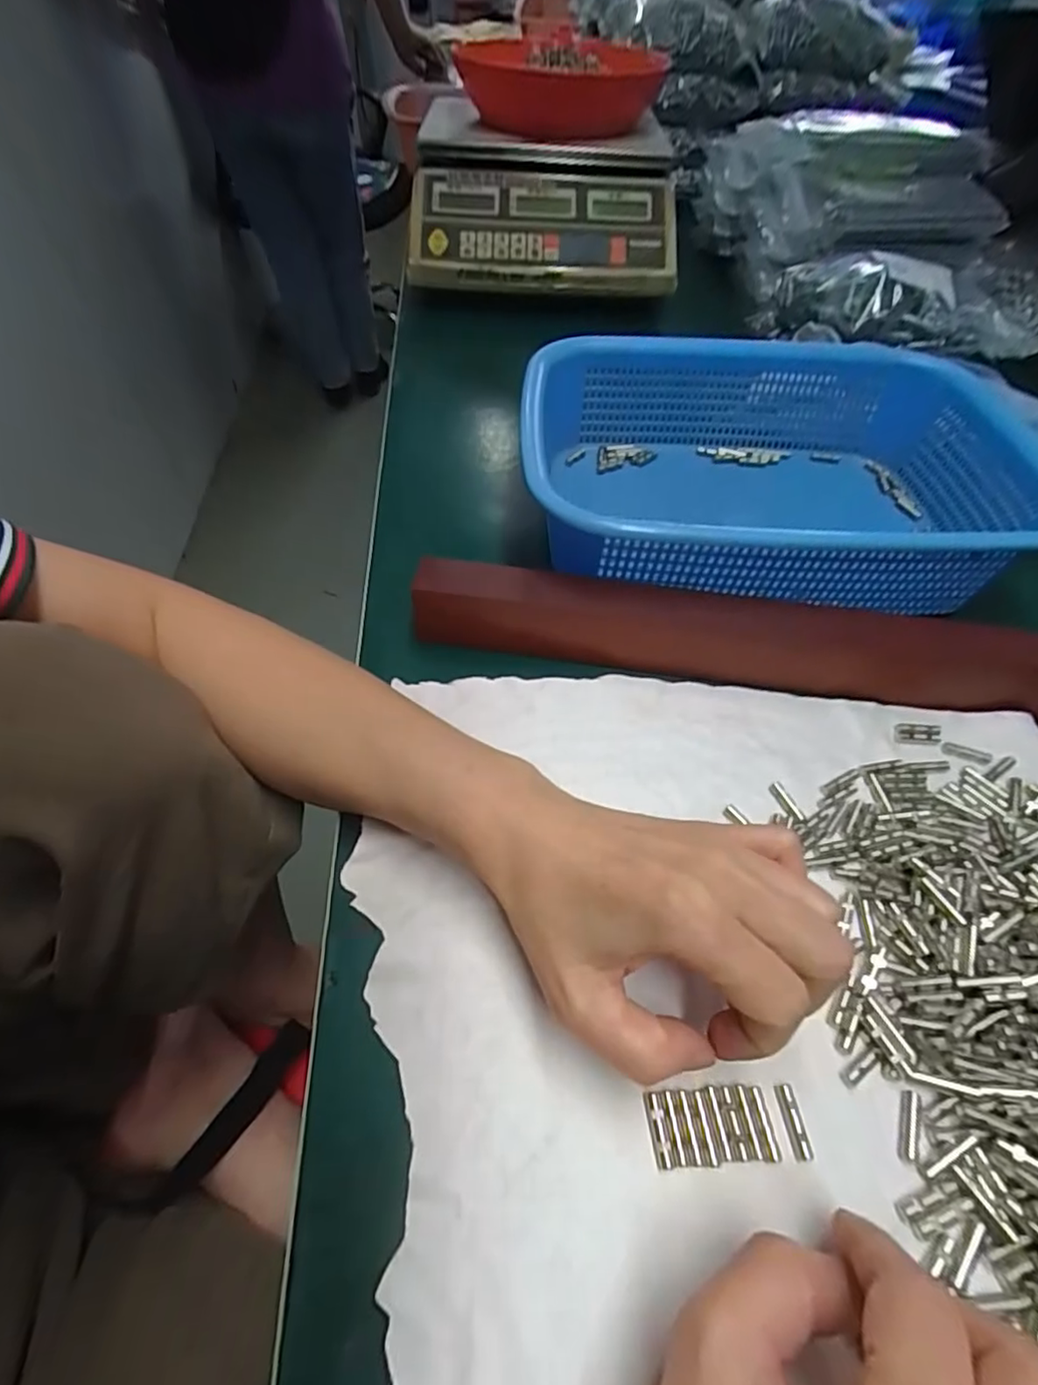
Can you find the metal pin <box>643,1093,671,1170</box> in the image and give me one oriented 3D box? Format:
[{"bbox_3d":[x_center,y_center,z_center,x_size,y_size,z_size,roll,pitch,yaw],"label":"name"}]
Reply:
[{"bbox_3d":[0.045,0.143,0.191,0.005,0.004,0.021,-4,54,-2],"label":"metal pin"}]

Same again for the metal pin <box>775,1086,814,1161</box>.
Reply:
[{"bbox_3d":[0.090,0.141,0.192,0.005,0.004,0.020,-4,54,-2],"label":"metal pin"}]

